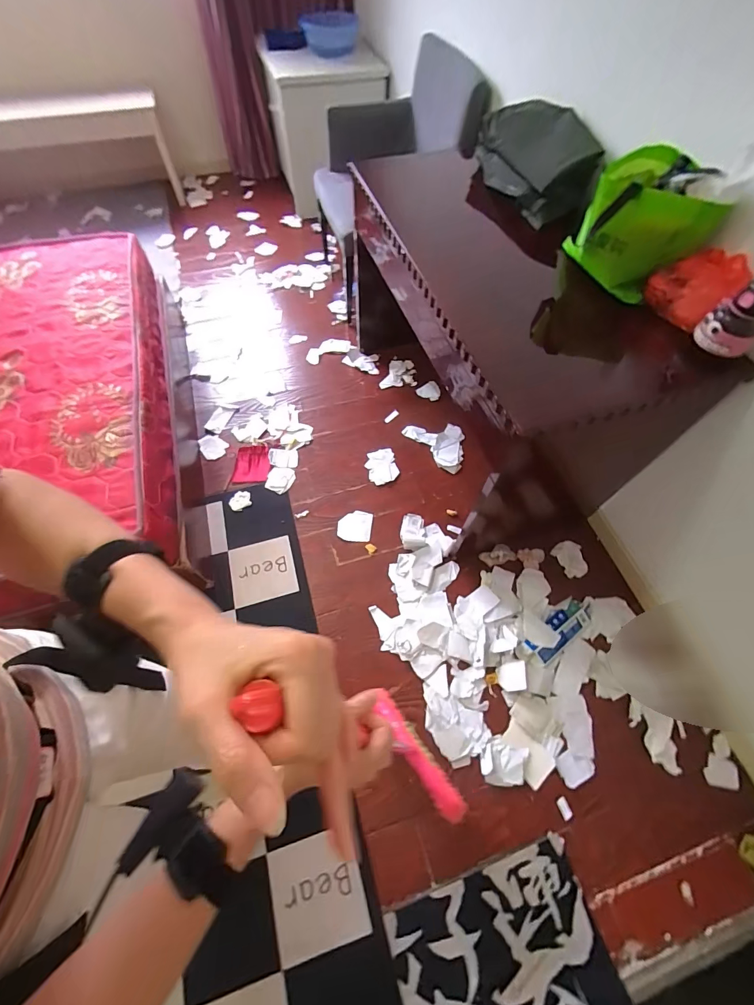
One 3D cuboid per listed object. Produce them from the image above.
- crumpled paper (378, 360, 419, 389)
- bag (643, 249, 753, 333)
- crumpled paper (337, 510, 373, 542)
[{"bbox_3d":[0.094,-0.593,1.746,0.161,0.051,0.133,-4,63,-4],"label":"crumpled paper"},{"bbox_3d":[0.706,-0.479,0.851,0.131,0.103,0.152,-37,68,-19],"label":"bag"},{"bbox_3d":[-0.081,0.087,1.405,0.123,0.010,0.119,5,63,1],"label":"crumpled paper"}]

